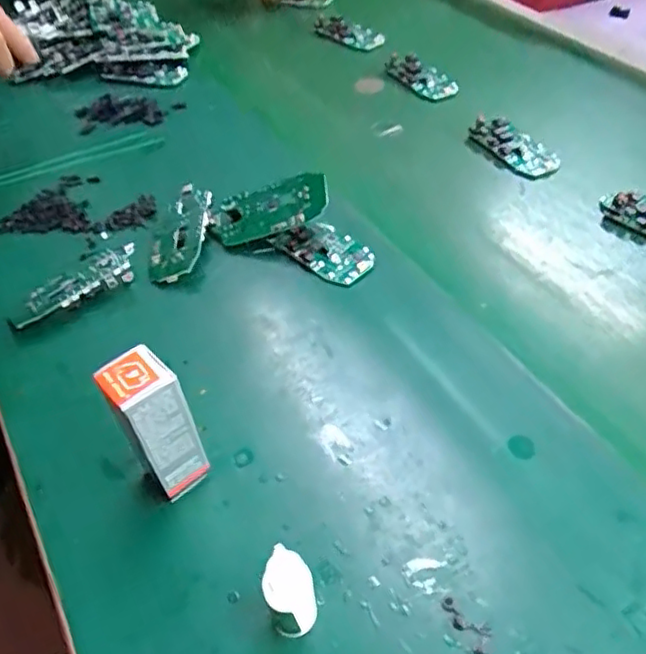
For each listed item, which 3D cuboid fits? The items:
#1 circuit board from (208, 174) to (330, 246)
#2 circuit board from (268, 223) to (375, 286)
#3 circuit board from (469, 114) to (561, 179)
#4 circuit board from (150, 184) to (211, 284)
[{"bbox_3d":[-0.041,-0.091,0.484,0.094,0.008,0.043,-18,68,13],"label":"circuit board"},{"bbox_3d":[0.002,-0.060,0.476,0.073,0.010,0.044,33,57,16],"label":"circuit board"},{"bbox_3d":[0.179,-0.169,0.583,0.046,0.017,0.086,-29,53,-24],"label":"circuit board"},{"bbox_3d":[-0.111,-0.075,0.491,0.041,0.008,0.094,-8,55,14],"label":"circuit board"}]

